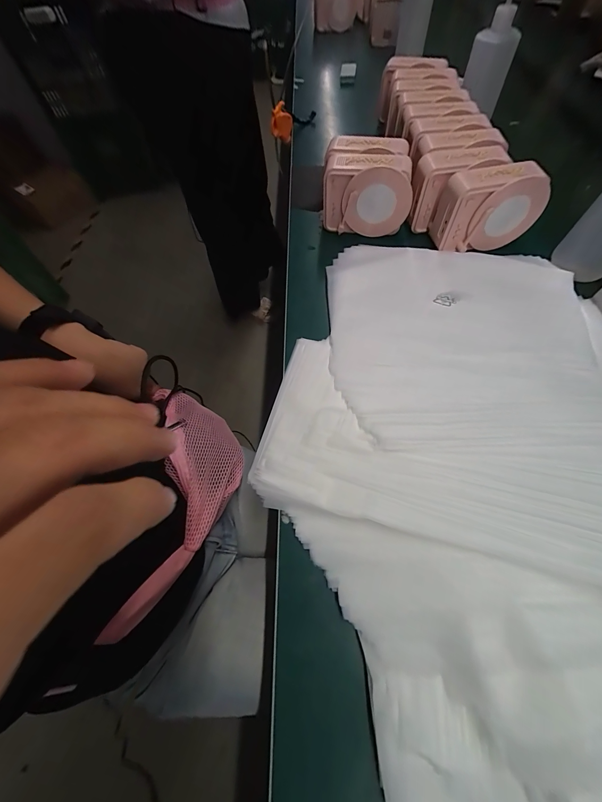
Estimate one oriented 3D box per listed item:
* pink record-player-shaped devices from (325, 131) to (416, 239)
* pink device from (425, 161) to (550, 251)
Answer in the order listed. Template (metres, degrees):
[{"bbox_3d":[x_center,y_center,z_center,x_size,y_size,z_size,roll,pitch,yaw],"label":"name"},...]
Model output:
[{"bbox_3d":[0.107,-0.343,0.495,0.136,0.104,0.089,7,60,8],"label":"pink record-player-shaped devices"},{"bbox_3d":[0.276,-0.285,0.450,0.137,0.098,0.059,-4,59,1],"label":"pink device"}]

